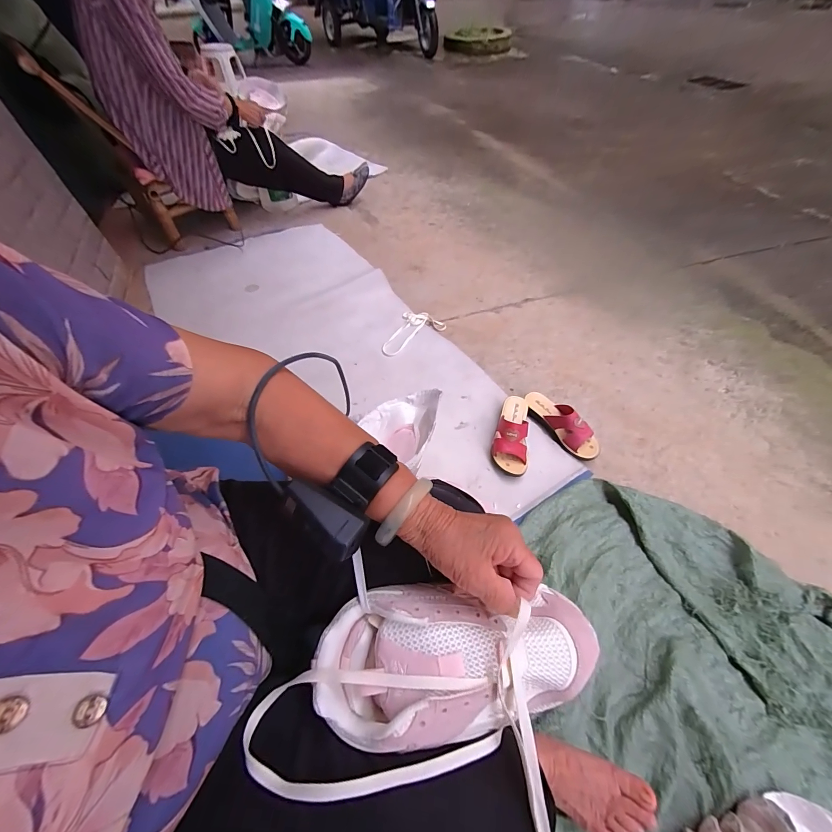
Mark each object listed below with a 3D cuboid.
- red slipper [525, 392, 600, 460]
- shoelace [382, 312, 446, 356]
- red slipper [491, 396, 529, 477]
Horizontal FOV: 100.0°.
[{"bbox_3d":[0.384,0.013,0.915,0.081,0.084,0.227,-31,59,-18],"label":"red slipper"},{"bbox_3d":[-0.030,-0.291,1.183,0.243,0.014,0.140,-34,61,-23],"label":"shoelace"},{"bbox_3d":[0.253,0.038,0.891,0.092,0.079,0.225,15,57,13],"label":"red slipper"}]

